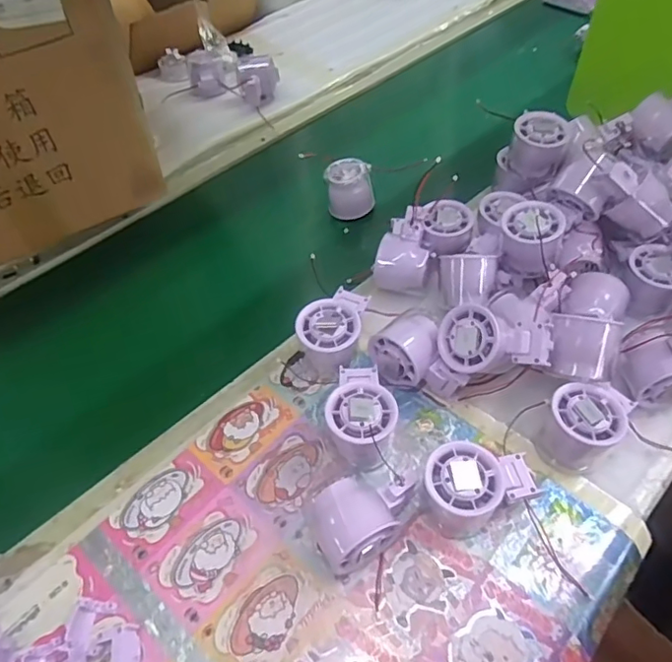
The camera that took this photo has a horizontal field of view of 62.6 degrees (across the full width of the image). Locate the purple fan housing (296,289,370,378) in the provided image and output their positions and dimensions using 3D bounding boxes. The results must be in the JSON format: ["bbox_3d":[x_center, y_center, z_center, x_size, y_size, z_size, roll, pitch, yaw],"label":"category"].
[{"bbox_3d":[-0.003,-0.001,0.535,0.057,0.058,0.082,9,52,12],"label":"purple fan housing"}]

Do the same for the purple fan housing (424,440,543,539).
[{"bbox_3d":[0.112,0.124,0.434,0.086,0.056,0.055,-9,50,-3],"label":"purple fan housing"}]

